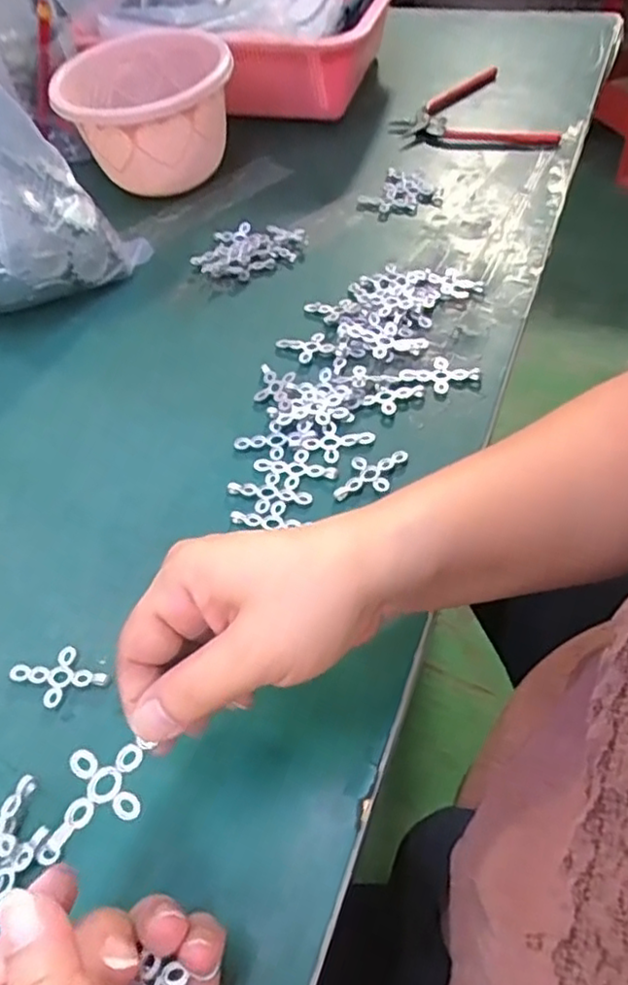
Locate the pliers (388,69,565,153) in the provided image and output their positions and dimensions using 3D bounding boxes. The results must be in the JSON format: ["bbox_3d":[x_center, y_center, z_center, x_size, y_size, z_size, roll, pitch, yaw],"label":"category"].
[{"bbox_3d":[0.144,-0.349,0.592,0.144,0.025,0.106,4,55,8],"label":"pliers"}]

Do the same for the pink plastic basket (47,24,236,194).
[{"bbox_3d":[-0.135,-0.319,0.559,0.140,0.088,0.127,-4,54,2],"label":"pink plastic basket"}]

